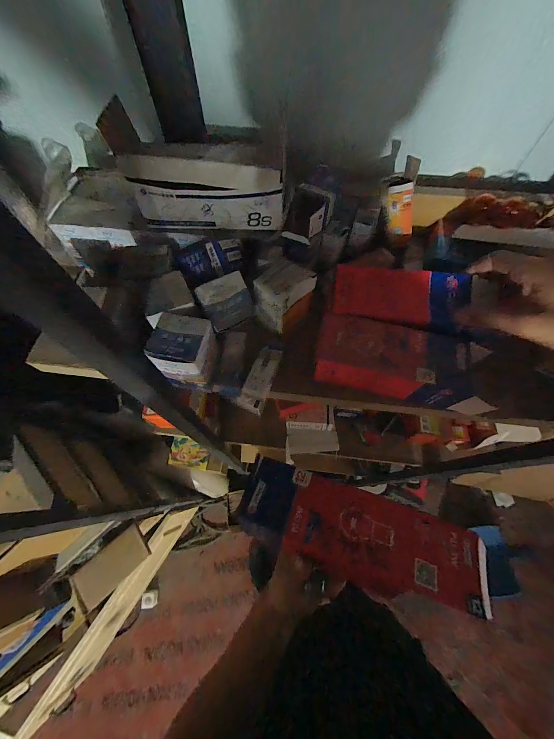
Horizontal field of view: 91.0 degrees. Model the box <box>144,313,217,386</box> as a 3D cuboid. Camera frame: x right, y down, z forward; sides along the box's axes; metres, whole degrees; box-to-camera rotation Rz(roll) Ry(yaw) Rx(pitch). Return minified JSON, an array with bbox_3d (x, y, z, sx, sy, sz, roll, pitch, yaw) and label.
[{"bbox_3d":[-0.091,-0.019,0.264,0.055,0.052,0.051,11,64,5],"label":"box"}]

